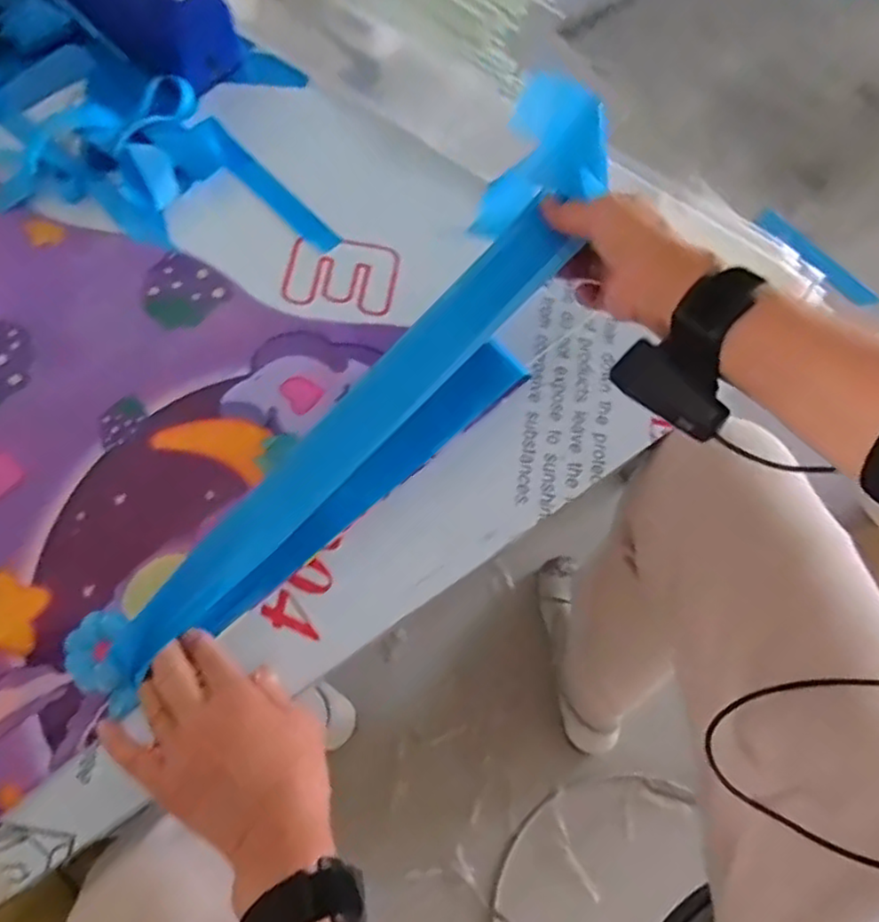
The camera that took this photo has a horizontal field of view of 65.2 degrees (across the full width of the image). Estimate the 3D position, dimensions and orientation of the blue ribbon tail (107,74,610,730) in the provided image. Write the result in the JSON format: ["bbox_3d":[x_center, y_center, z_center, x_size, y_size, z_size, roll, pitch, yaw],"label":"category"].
[{"bbox_3d":[-0.038,-0.035,0.507,0.086,0.107,0.485,41,92,13],"label":"blue ribbon tail"}]

